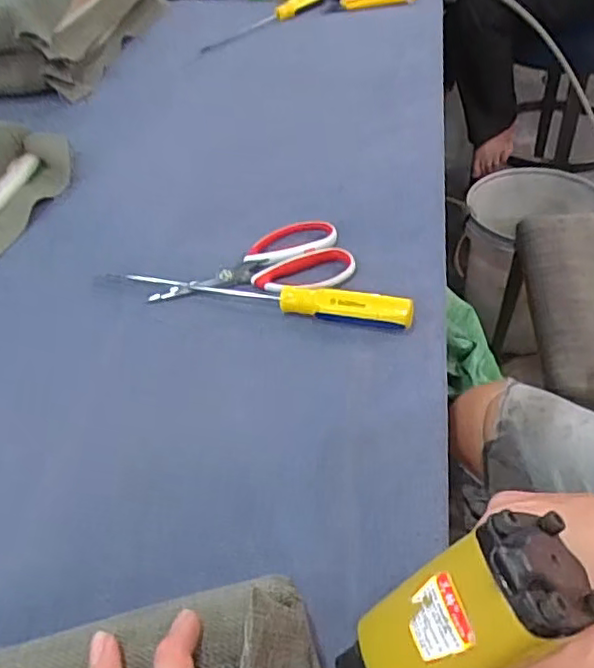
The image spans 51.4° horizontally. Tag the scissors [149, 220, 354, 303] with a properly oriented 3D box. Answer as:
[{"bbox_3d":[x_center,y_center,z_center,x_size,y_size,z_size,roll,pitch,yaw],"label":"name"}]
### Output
[{"bbox_3d":[-0.041,-0.059,0.583,0.185,0.008,0.099,-20,45,-13],"label":"scissors"}]

